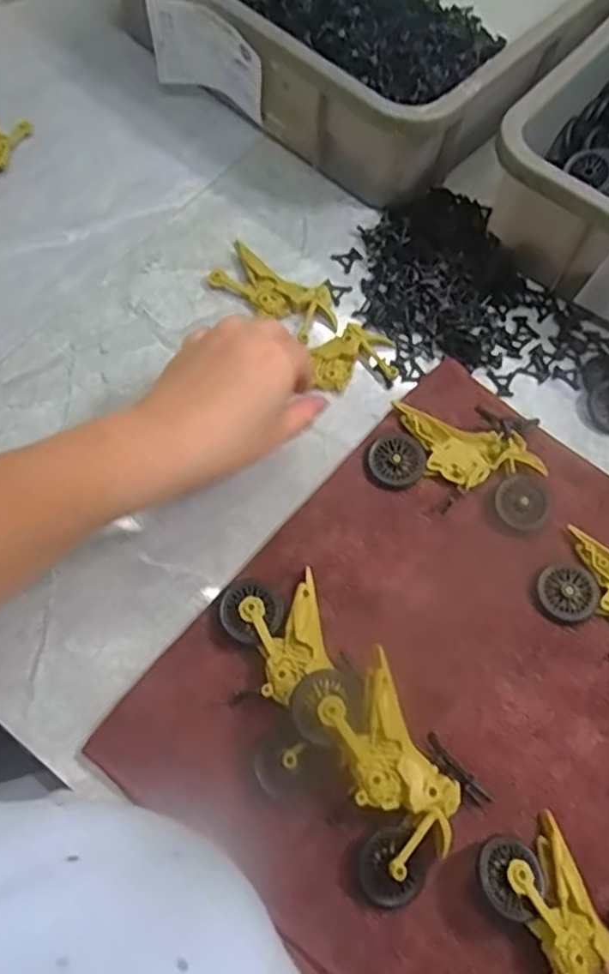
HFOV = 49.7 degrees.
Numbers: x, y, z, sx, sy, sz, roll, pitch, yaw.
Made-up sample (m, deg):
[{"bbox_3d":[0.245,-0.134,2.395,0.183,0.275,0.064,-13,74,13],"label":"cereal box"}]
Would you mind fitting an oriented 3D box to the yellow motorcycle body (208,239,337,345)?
[{"bbox_3d":[-0.022,-0.145,0.489,0.097,0.009,0.047,34,69,12],"label":"yellow motorcycle body"}]

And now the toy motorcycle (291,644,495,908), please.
[{"bbox_3d":[0.038,0.140,0.345,0.066,0.037,0.103,-34,72,-16],"label":"toy motorcycle"}]

